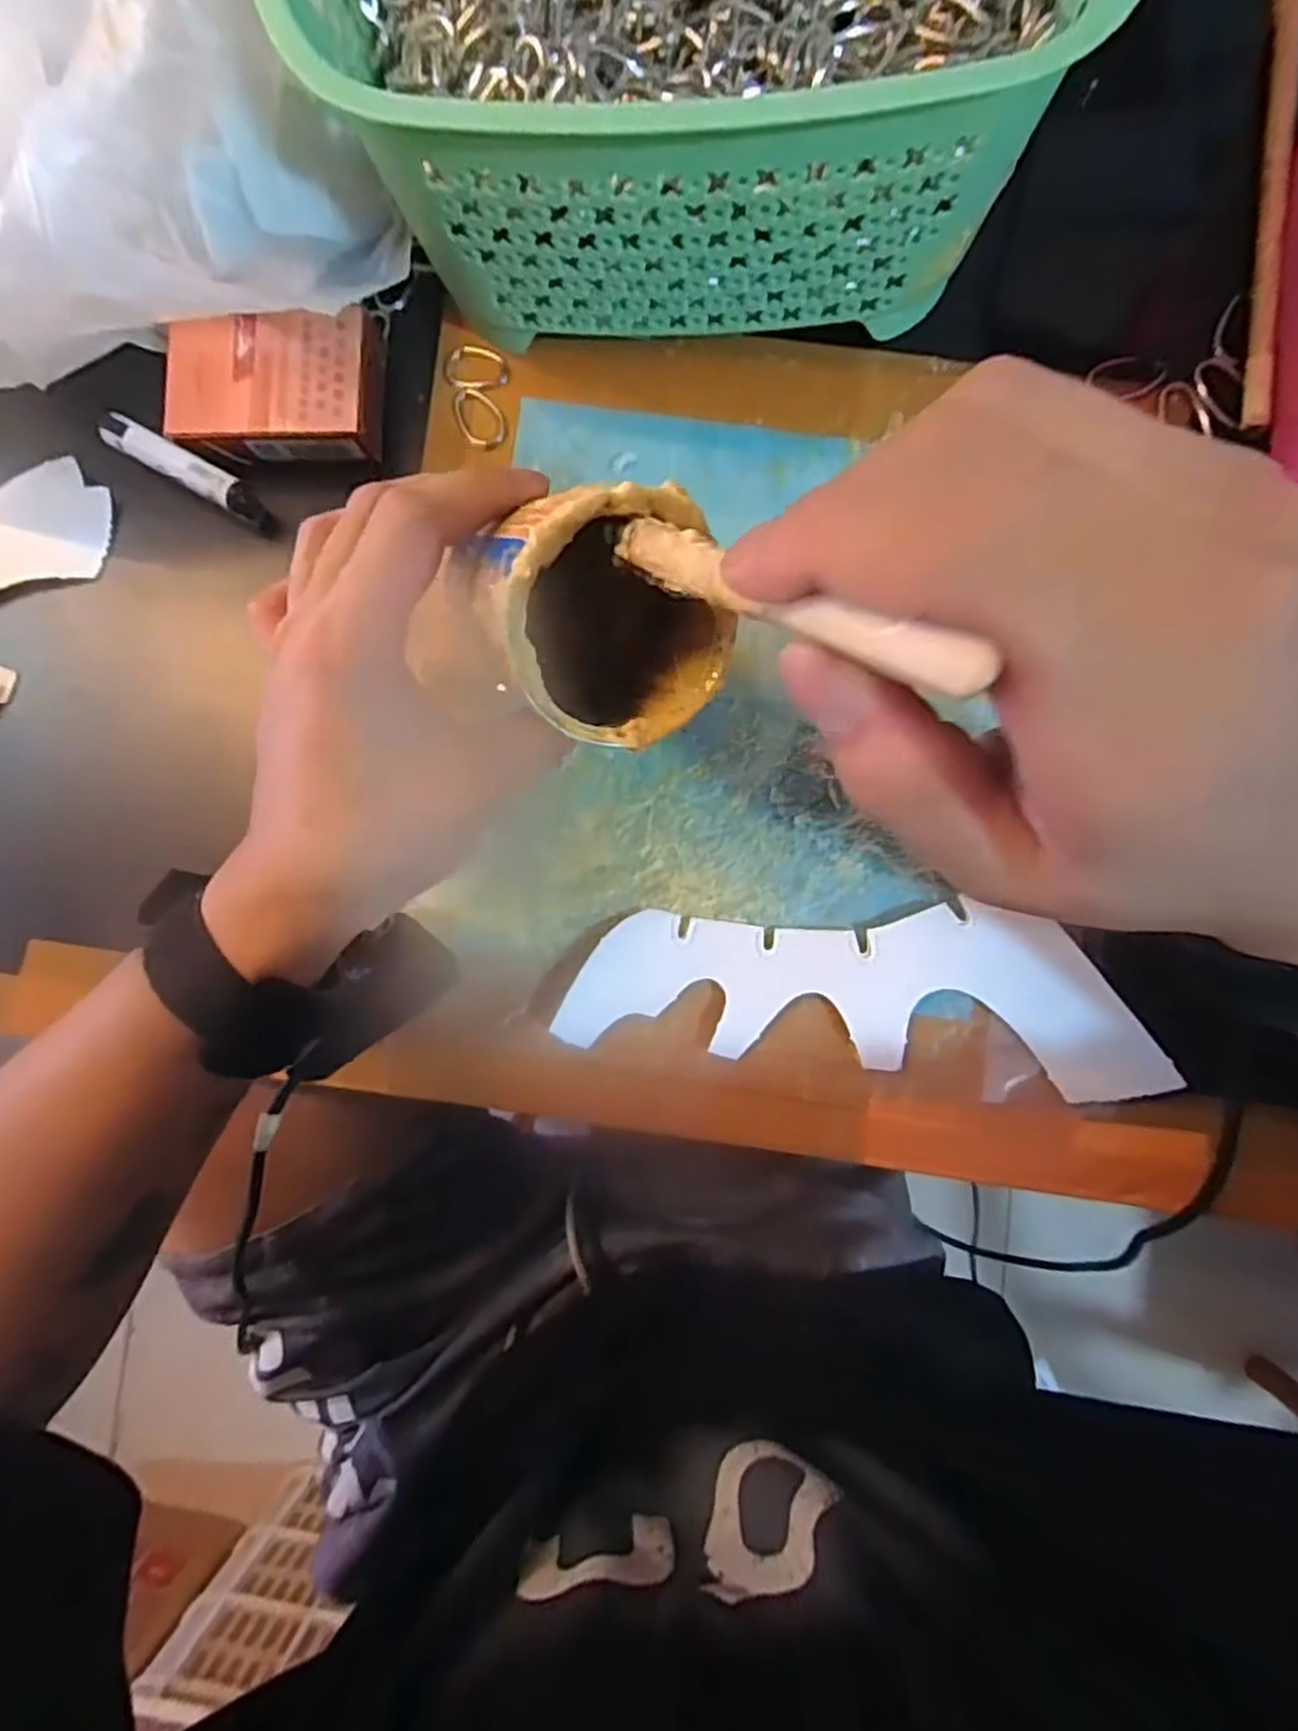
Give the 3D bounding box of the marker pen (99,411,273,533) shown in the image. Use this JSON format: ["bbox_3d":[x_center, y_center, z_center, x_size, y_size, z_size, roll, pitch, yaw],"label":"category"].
[{"bbox_3d":[-0.205,-0.175,0.332,0.082,0.014,0.015,30,88,5],"label":"marker pen"}]

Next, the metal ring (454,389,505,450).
[{"bbox_3d":[-0.077,-0.203,0.337,0.019,0.004,0.030,-26,85,2],"label":"metal ring"}]

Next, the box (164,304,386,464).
[{"bbox_3d":[-0.167,-0.212,0.333,0.088,0.023,0.057,2,86,4],"label":"box"}]

